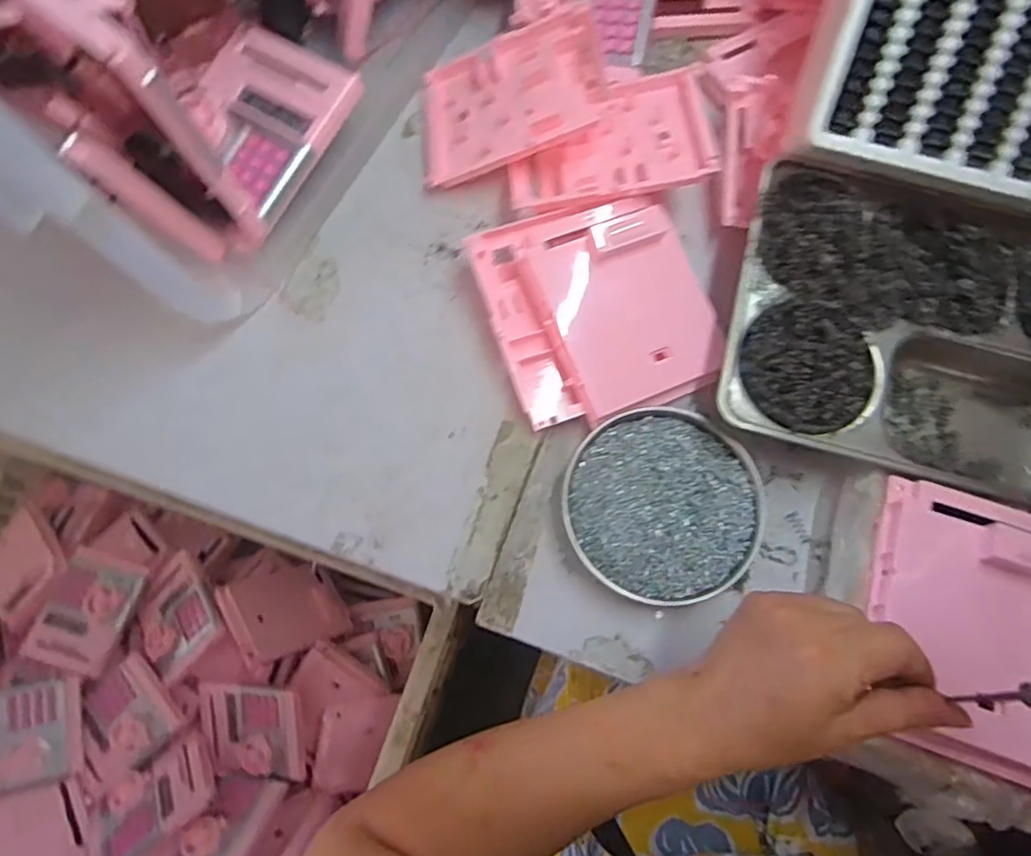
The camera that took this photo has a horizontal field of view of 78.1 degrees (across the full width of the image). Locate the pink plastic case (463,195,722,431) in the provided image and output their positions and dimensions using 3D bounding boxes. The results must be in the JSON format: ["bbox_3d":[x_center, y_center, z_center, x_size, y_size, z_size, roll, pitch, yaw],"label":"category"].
[{"bbox_3d":[0.064,-0.091,0.478,0.159,0.044,0.158,-18,73,-5],"label":"pink plastic case"}]

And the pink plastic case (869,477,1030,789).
[{"bbox_3d":[0.289,0.123,0.389,0.128,0.027,0.155,19,74,7],"label":"pink plastic case"}]

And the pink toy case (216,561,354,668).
[{"bbox_3d":[-0.338,0.271,0.947,0.163,0.021,0.121,-10,65,-43],"label":"pink toy case"}]

